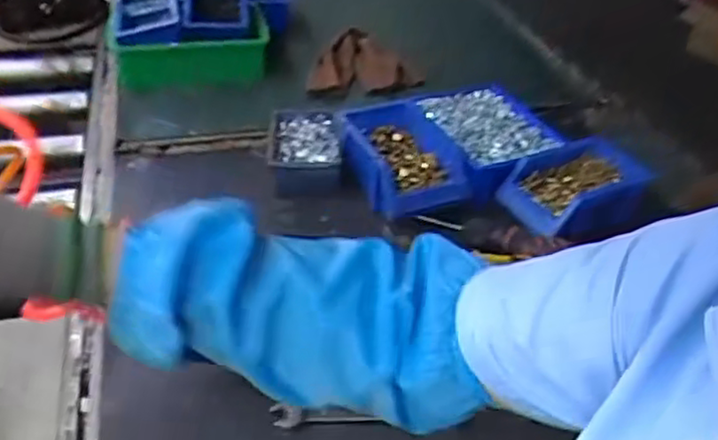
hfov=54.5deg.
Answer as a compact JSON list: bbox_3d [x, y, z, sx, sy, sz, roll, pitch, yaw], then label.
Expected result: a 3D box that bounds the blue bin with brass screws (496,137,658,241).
[{"bbox_3d":[0.258,-0.039,0.843,0.169,0.061,0.120,-17,41,-25],"label":"blue bin with brass screws"}]

